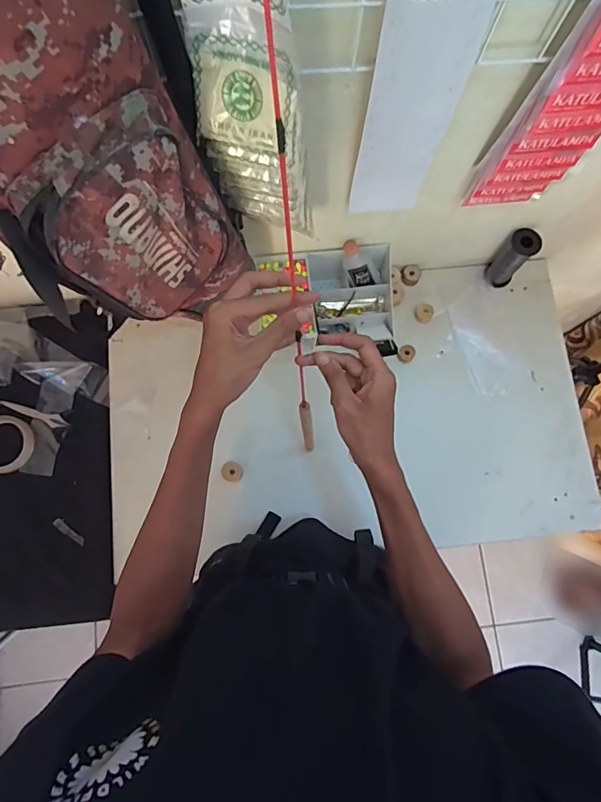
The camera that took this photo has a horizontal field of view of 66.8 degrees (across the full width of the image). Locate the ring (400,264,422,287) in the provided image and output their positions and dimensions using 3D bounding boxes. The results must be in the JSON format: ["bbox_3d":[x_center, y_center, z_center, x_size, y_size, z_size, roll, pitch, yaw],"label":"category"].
[{"bbox_3d":[0.207,-0.234,0.849,0.032,0.019,0.039,31,80,5],"label":"ring"}]

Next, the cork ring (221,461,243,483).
[{"bbox_3d":[-0.114,0.119,0.765,0.036,0.004,0.033,5,77,-22],"label":"cork ring"}]

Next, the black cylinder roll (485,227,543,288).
[{"bbox_3d":[0.375,-0.252,0.807,0.051,0.119,0.049,0,79,-1],"label":"black cylinder roll"}]

